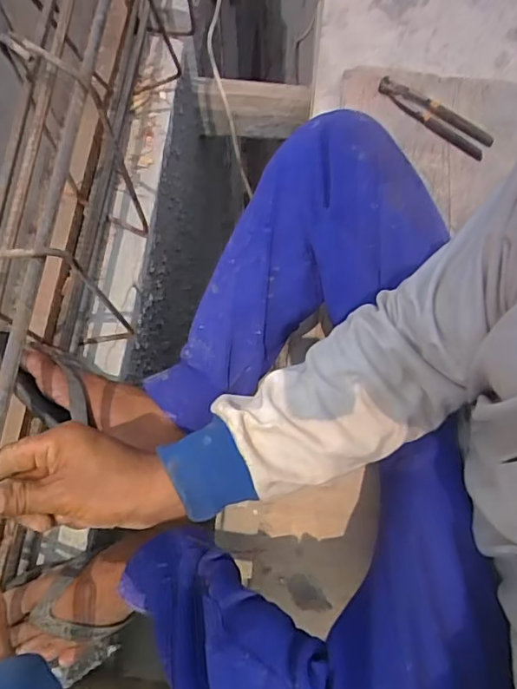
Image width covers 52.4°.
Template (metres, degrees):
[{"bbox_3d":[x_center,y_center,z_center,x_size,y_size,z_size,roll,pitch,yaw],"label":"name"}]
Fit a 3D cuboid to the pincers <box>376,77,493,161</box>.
[{"bbox_3d":[0.312,-0.407,0.927,0.219,0.024,0.059,38,74,13],"label":"pincers"}]

